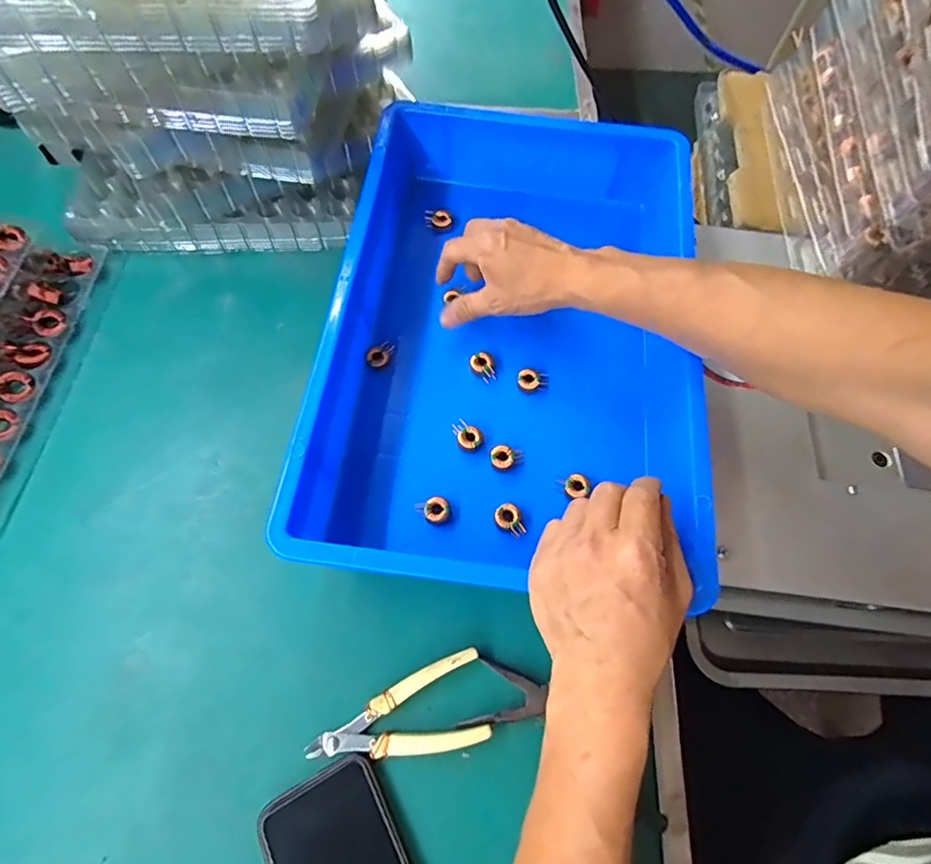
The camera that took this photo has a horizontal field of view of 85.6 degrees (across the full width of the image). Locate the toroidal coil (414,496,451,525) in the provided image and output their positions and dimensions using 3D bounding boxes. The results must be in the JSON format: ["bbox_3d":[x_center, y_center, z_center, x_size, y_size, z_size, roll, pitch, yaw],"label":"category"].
[{"bbox_3d":[-0.025,0.064,0.402,0.025,0.014,0.020,-22,68,-12],"label":"toroidal coil"}]

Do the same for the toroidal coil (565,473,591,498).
[{"bbox_3d":[0.092,0.045,0.417,0.021,0.010,0.019,-28,70,-14],"label":"toroidal coil"}]

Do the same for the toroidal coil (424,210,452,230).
[{"bbox_3d":[-0.029,-0.218,0.519,0.029,0.015,0.016,9,65,2],"label":"toroidal coil"}]

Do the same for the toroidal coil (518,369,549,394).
[{"bbox_3d":[0.061,-0.046,0.453,0.027,0.009,0.021,11,65,3],"label":"toroidal coil"}]

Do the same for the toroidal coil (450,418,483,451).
[{"bbox_3d":[0.002,0.003,0.431,0.021,0.014,0.028,-31,70,-15],"label":"toroidal coil"}]

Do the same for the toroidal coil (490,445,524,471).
[{"bbox_3d":[0.035,0.022,0.423,0.028,0.010,0.020,-3,66,-4],"label":"toroidal coil"}]

